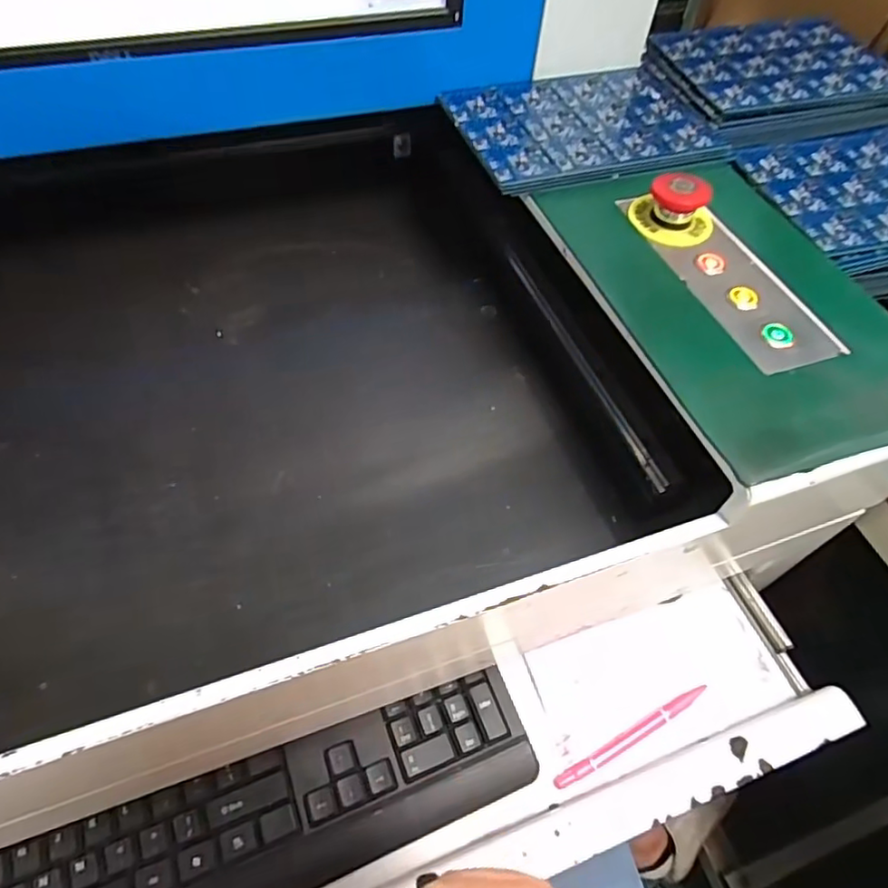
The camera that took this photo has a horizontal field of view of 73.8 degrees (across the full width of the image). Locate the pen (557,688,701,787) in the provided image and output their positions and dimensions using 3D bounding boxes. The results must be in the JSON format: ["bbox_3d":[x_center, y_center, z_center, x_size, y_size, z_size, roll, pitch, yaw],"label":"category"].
[{"bbox_3d":[0.131,0.202,0.409,0.127,0.011,0.010,-21,58,-21],"label":"pen"}]

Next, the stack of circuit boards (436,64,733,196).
[{"bbox_3d":[0.113,-0.253,0.471,0.203,0.012,0.145,-17,58,-15],"label":"stack of circuit boards"}]

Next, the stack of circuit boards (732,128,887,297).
[{"bbox_3d":[0.344,-0.192,0.476,0.195,0.046,0.146,-12,55,-15],"label":"stack of circuit boards"}]

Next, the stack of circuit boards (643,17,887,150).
[{"bbox_3d":[0.291,-0.328,0.525,0.205,0.022,0.149,-15,58,-13],"label":"stack of circuit boards"}]

